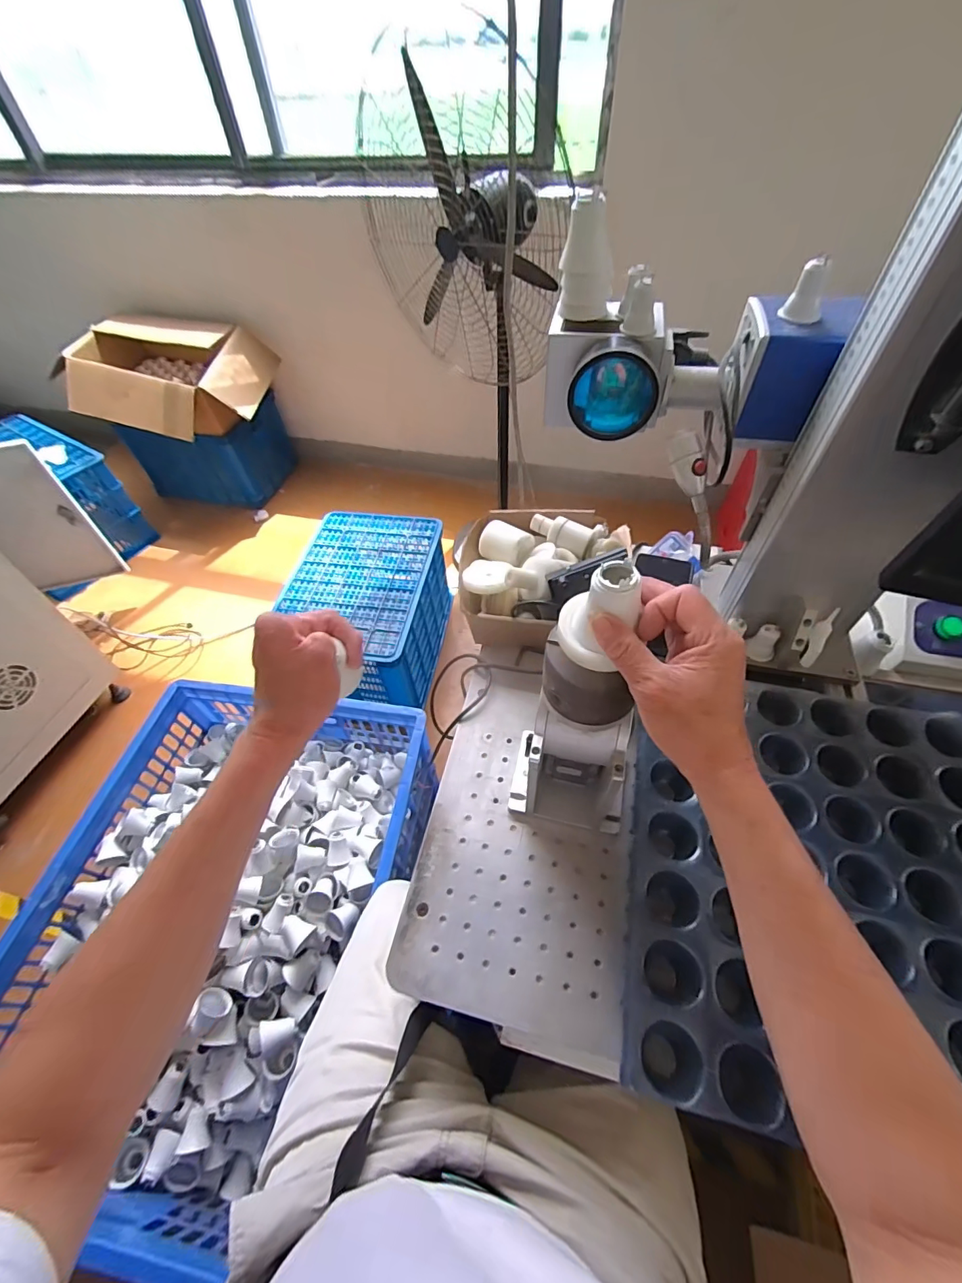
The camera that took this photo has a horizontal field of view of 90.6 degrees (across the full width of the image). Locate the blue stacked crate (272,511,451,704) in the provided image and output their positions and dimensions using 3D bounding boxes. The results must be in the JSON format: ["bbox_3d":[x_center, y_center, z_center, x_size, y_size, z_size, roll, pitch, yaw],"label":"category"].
[{"bbox_3d":[-0.354,-0.103,1.536,0.408,0.297,0.614,5,53,6],"label":"blue stacked crate"}]

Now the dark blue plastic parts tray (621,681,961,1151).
[{"bbox_3d":[0.412,0.223,0.403,0.547,0.046,0.367,10,54,9],"label":"dark blue plastic parts tray"}]

